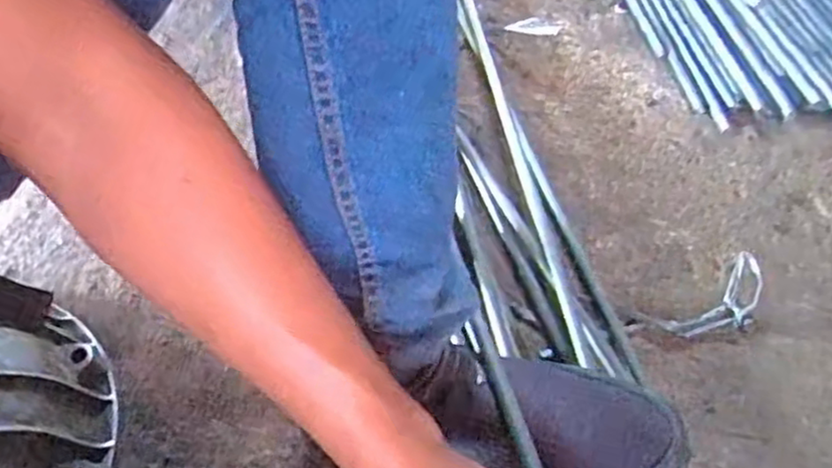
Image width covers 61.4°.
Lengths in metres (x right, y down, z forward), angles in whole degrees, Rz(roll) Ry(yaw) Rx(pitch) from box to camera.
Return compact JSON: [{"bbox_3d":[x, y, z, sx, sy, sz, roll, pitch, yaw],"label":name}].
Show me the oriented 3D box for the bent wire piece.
[{"bbox_3d":[0.242,0.063,0.583,0.124,0.015,0.053,-24,57,-12],"label":"bent wire piece"}]

